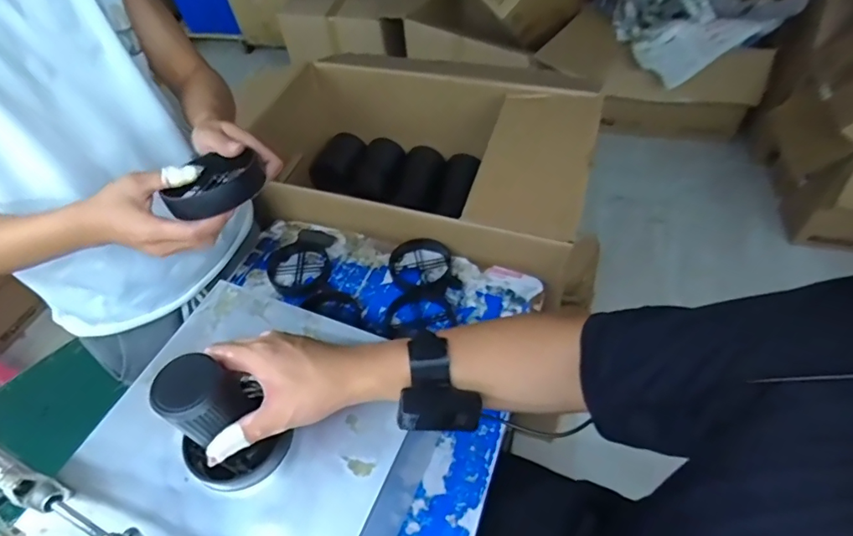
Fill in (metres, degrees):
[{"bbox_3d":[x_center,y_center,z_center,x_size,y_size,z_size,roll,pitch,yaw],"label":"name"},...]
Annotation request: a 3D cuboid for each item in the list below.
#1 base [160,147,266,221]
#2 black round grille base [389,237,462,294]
[{"bbox_3d":[-0.213,-0.083,0.492,0.079,0.029,0.093,9,53,13],"label":"base"},{"bbox_3d":[-0.008,-0.008,0.784,0.100,0.021,0.118,-14,52,-6],"label":"black round grille base"}]

